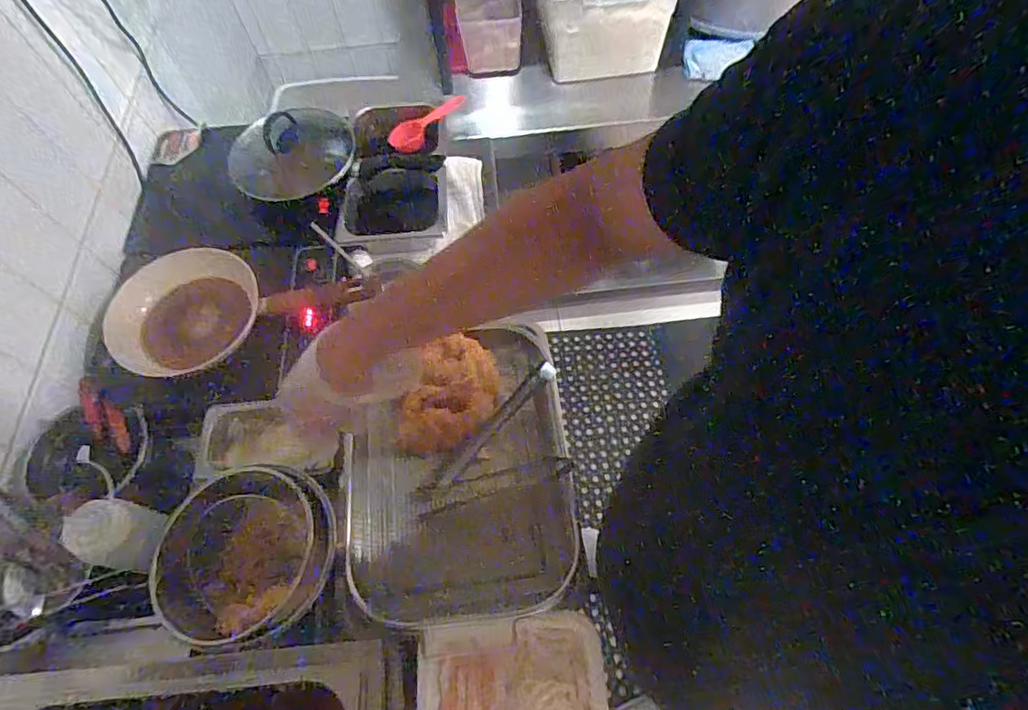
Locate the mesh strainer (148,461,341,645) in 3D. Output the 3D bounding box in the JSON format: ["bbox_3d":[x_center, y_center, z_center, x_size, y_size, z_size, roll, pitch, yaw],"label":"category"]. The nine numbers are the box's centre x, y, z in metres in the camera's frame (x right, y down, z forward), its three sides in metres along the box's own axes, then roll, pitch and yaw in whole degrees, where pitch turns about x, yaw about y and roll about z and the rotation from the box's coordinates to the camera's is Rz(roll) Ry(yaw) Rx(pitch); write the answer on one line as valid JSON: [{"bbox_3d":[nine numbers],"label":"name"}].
[{"bbox_3d":[-0.298,0.218,0.607,0.161,0.088,0.179,-7,63,-1],"label":"mesh strainer"}]

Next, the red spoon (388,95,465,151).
[{"bbox_3d":[-0.161,-0.428,0.985,0.057,0.025,0.159,35,69,18],"label":"red spoon"}]

